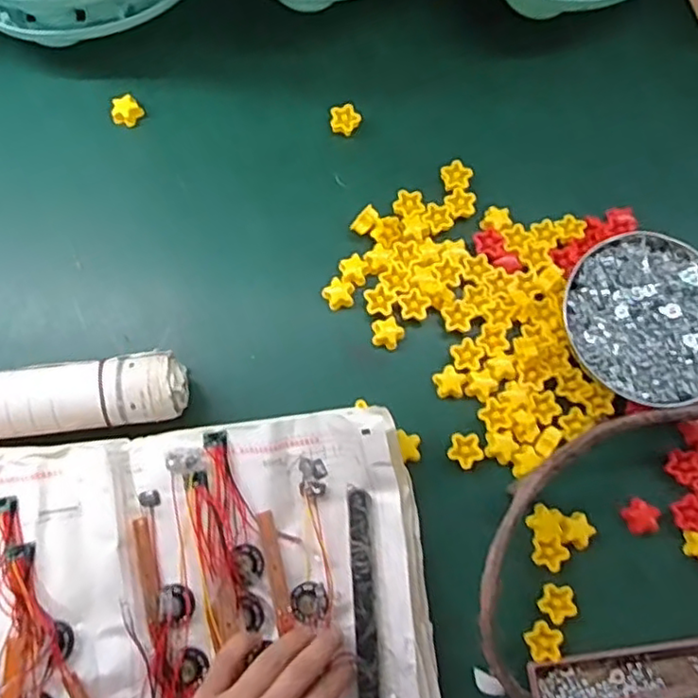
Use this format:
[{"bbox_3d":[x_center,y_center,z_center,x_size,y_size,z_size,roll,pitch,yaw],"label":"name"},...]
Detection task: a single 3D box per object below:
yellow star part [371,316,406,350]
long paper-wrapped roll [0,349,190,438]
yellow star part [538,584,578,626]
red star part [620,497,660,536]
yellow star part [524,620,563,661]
[{"bbox_3d":[0.032,-0.013,0.523,0.027,0.016,0.023,13,70,3],"label":"yellow star part"},{"bbox_3d":[-0.287,0.047,0.468,0.328,0.047,0.054,-6,69,-5],"label":"long paper-wrapped roll"},{"bbox_3d":[0.155,0.187,0.467,0.026,0.006,0.027,24,71,7],"label":"yellow star part"},{"bbox_3d":[0.227,0.131,0.491,0.026,0.015,0.027,-41,76,-15],"label":"red star part"},{"bbox_3d":[0.141,0.212,0.459,0.027,0.004,0.025,28,71,8],"label":"yellow star part"}]

